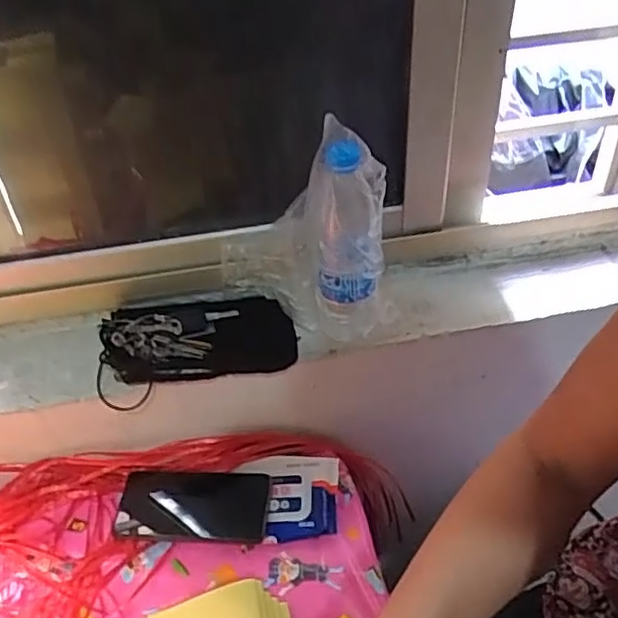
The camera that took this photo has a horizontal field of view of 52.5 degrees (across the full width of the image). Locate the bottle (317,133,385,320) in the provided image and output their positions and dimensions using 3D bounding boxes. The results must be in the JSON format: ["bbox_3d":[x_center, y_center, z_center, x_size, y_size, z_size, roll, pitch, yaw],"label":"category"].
[{"bbox_3d":[0.040,-0.076,0.634,0.066,0.189,0.055,-1,42,4],"label":"bottle"}]

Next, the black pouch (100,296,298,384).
[{"bbox_3d":[-0.121,0.025,0.704,0.203,0.043,0.111,-7,42,-3],"label":"black pouch"}]

